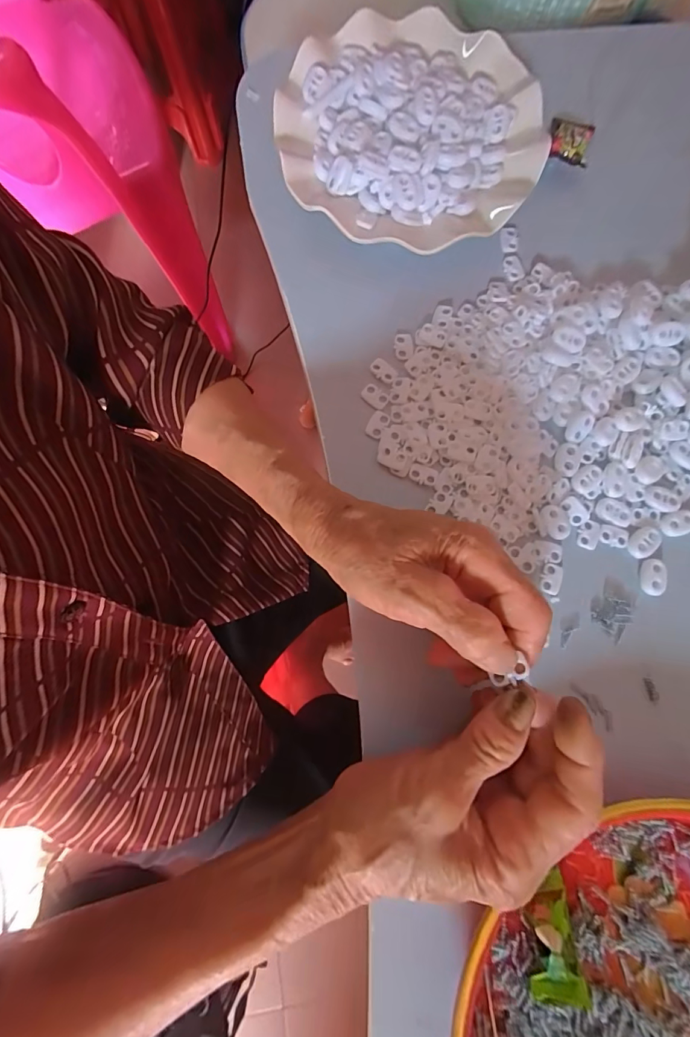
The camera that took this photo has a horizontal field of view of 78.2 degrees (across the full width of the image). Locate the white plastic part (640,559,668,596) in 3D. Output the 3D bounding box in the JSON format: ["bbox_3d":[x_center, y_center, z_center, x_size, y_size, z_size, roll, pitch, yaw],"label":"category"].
[{"bbox_3d":[0.188,0.036,0.258,0.015,0.004,0.021,12,78,2],"label":"white plastic part"}]

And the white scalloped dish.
[{"bbox_3d":[0.044,-0.264,0.289,0.174,0.029,0.178,-17,79,-4],"label":"white scalloped dish"}]

